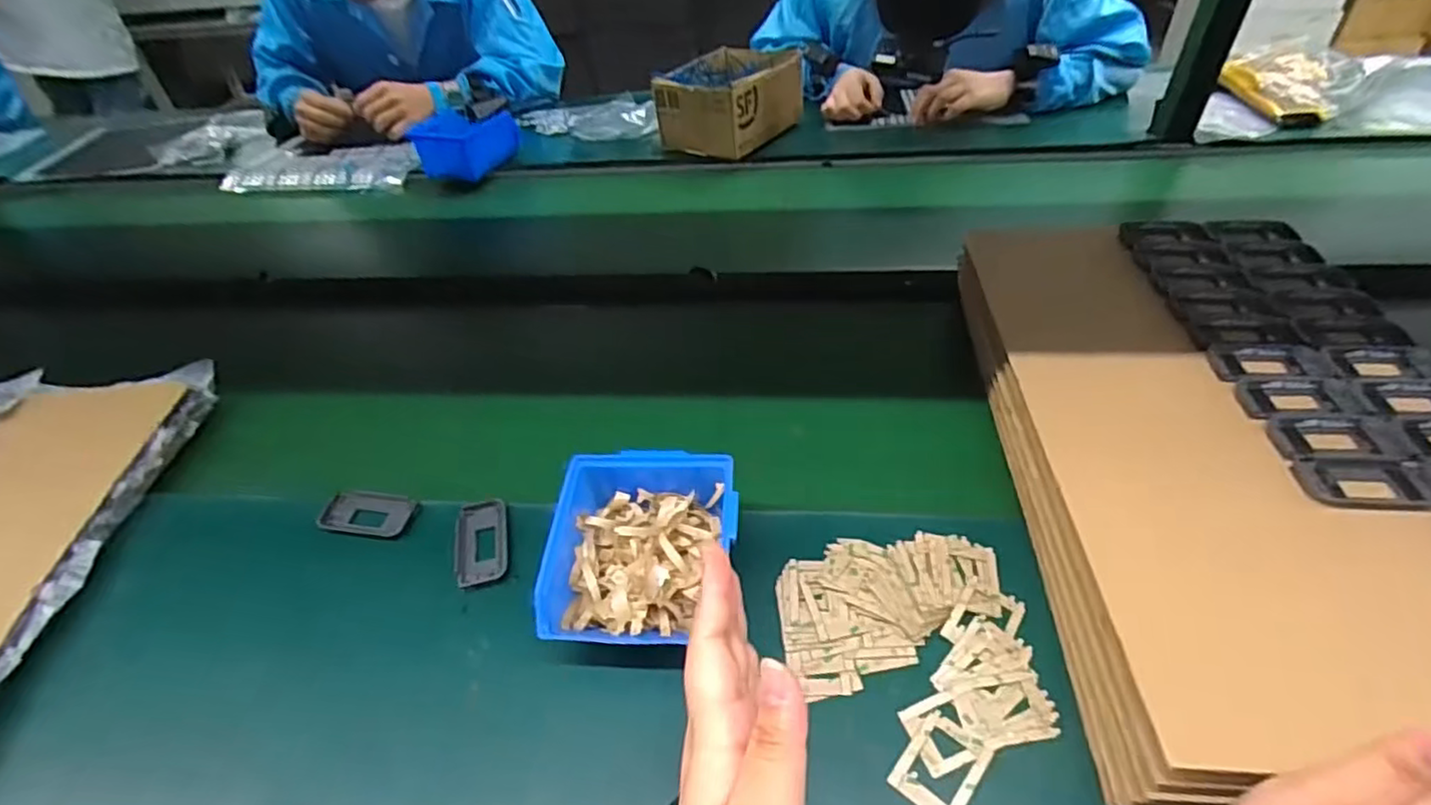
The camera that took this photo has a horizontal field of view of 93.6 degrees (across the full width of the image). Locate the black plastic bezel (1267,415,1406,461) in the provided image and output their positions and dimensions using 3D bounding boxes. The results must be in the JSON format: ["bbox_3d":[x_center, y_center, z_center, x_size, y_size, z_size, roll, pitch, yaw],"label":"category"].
[{"bbox_3d":[0.437,0.026,0.477,0.078,0.014,0.040,-4,43,2],"label":"black plastic bezel"}]

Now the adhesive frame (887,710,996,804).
[{"bbox_3d":[0.132,0.213,0.393,0.041,0.004,0.054,29,55,31],"label":"adhesive frame"}]

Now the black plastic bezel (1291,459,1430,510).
[{"bbox_3d":[0.435,0.052,0.449,0.078,0.014,0.044,0,44,6],"label":"black plastic bezel"}]

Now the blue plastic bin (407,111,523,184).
[{"bbox_3d":[-0.377,-0.392,1.019,0.105,0.065,0.133,9,45,15],"label":"blue plastic bin"}]

